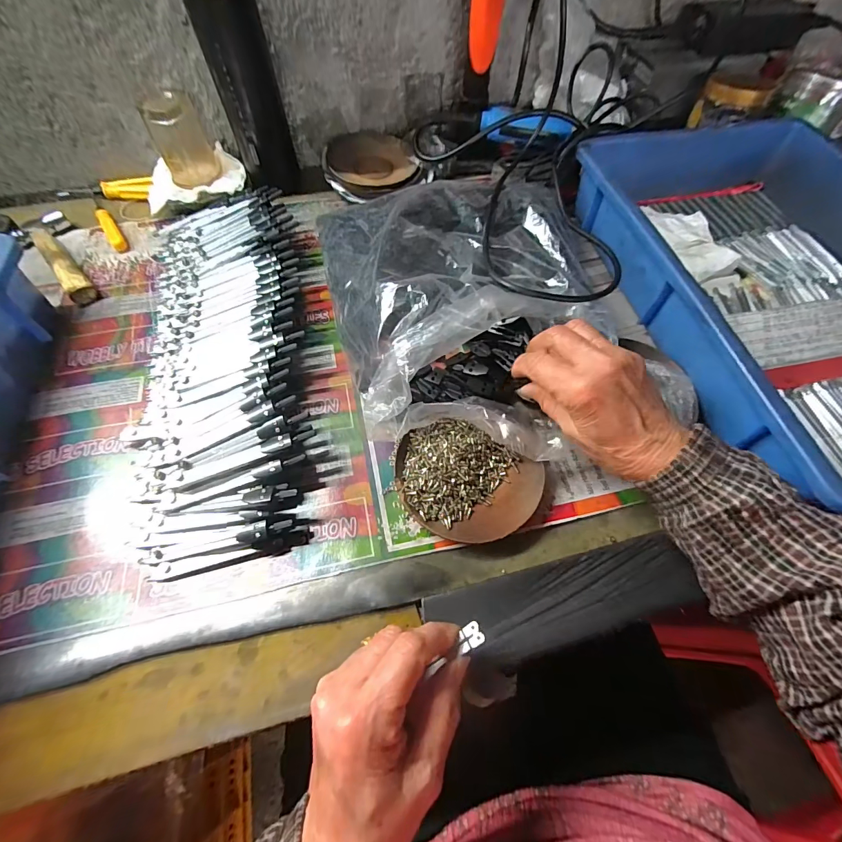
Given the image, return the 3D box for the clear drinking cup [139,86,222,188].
[{"bbox_3d":[-0.281,-0.335,0.457,0.062,0.068,0.066,-21,63,-12],"label":"clear drinking cup"}]

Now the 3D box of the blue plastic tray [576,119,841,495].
[{"bbox_3d":[0.350,-0.140,0.382,0.283,0.074,0.431,-10,61,-6],"label":"blue plastic tray"}]

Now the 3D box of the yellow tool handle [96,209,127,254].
[{"bbox_3d":[-0.363,-0.224,0.459,0.014,0.014,0.076,-31,65,-17],"label":"yellow tool handle"}]

